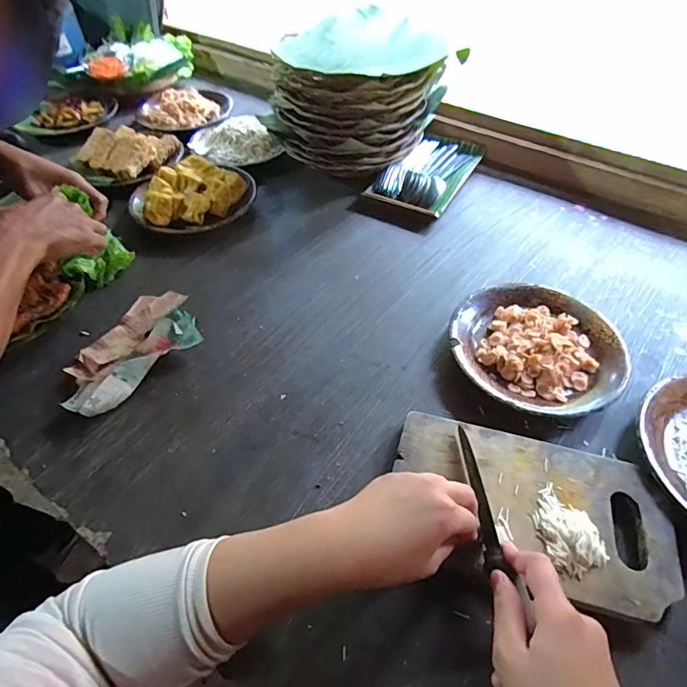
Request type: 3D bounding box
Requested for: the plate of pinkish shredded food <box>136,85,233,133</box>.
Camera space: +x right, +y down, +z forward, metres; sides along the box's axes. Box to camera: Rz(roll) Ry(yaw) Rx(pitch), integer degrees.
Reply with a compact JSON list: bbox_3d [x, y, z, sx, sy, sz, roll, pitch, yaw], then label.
[{"bbox_3d":[-0.312,-0.471,0.890,0.181,0.028,0.172,0,50,0],"label":"plate of pinkish shredded food"}]

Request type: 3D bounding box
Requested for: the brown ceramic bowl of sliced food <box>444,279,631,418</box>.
[{"bbox_3d":[0.212,0.003,0.504,0.174,0.029,0.183,0,50,0],"label":"brown ceramic bowl of sliced food"}]

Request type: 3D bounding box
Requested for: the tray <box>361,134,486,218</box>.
[{"bbox_3d":[0.142,-0.283,0.739,0.119,0.038,0.216,24,54,19],"label":"tray"}]

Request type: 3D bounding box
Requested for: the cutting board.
[{"bbox_3d":[0.161,0.141,0.394,0.233,0.024,0.126,15,51,12],"label":"cutting board"}]

